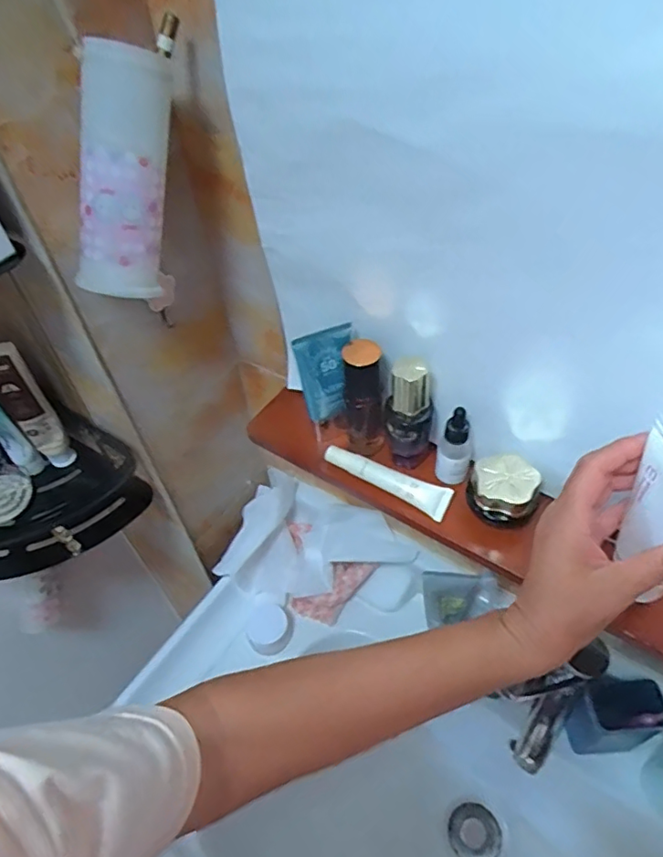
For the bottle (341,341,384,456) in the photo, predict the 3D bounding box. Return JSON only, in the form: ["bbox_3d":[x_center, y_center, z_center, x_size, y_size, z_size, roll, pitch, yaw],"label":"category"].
[{"bbox_3d":[0.027,-0.030,0.503,0.038,0.105,0.035,-6,48,0],"label":"bottle"}]

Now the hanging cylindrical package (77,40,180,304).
[{"bbox_3d":[-0.149,-0.181,0.405,0.053,0.166,0.057,22,23,23],"label":"hanging cylindrical package"}]

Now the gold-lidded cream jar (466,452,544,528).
[{"bbox_3d":[0.143,0.050,0.465,0.053,0.041,0.050,-3,49,3],"label":"gold-lidded cream jar"}]

